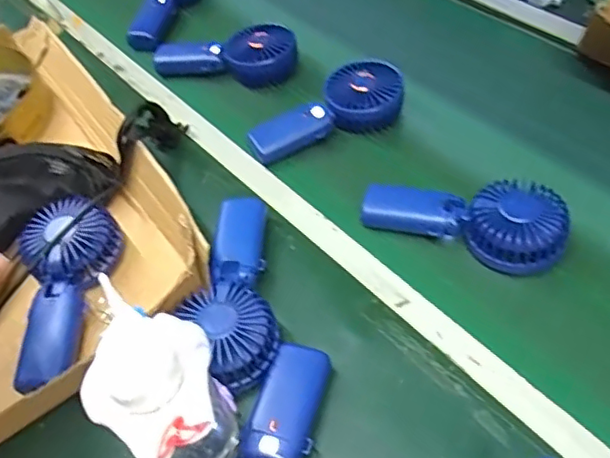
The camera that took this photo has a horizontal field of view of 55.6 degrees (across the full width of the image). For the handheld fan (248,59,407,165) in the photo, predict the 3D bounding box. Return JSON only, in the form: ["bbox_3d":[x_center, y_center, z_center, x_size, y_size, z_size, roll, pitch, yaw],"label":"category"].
[{"bbox_3d":[0.025,-0.128,0.643,0.181,0.057,0.069,-20,52,-10],"label":"handheld fan"}]

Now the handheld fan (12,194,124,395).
[{"bbox_3d":[-0.220,0.054,0.512,0.079,0.051,0.175,1,66,7],"label":"handheld fan"}]

